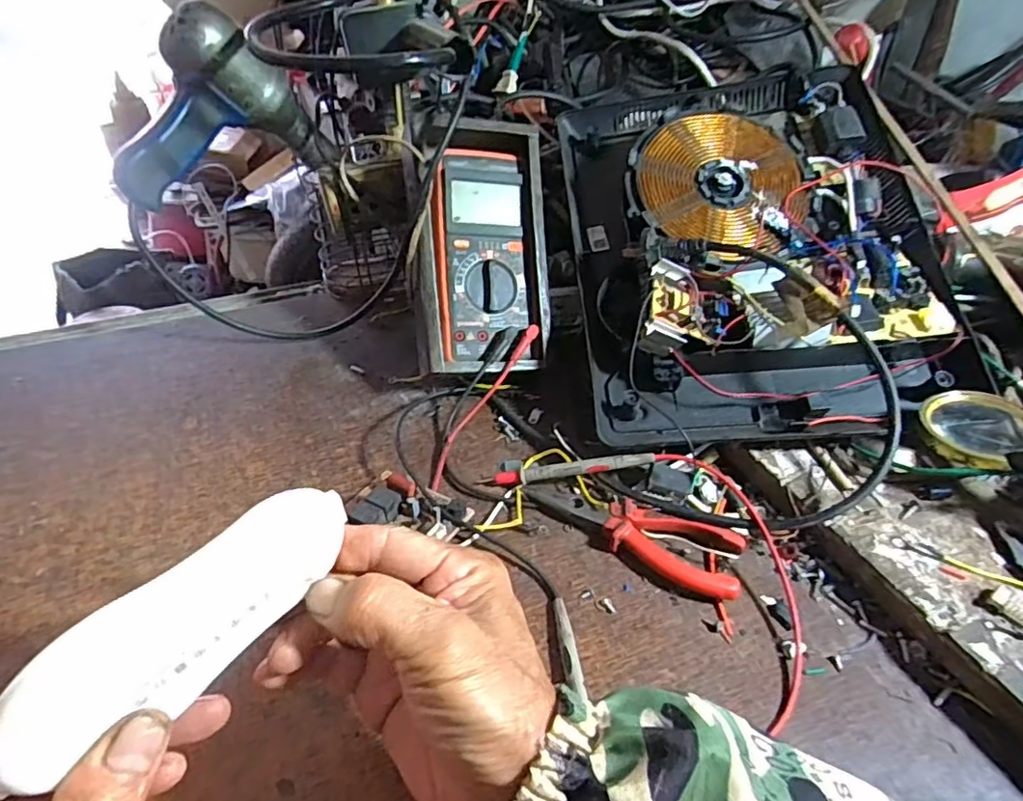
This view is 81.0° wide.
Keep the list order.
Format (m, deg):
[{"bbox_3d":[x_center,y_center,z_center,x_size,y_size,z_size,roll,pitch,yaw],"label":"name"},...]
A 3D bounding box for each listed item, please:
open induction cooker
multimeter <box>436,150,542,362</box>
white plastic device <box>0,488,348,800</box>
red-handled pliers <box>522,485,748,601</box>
[{"bbox_3d":[0.202,-0.151,0.516,0.310,0.112,0.399,-5,63,4],"label":"open induction cooker"},{"bbox_3d":[-0.021,-0.123,0.502,0.077,0.179,0.030,-2,-4,-3],"label":"multimeter"},{"bbox_3d":[-0.108,0.071,0.203,0.016,0.046,0.116,11,36,40],"label":"white plastic device"},{"bbox_3d":[0.080,0.084,0.400,0.143,0.015,0.047,17,44,18],"label":"red-handled pliers"}]

